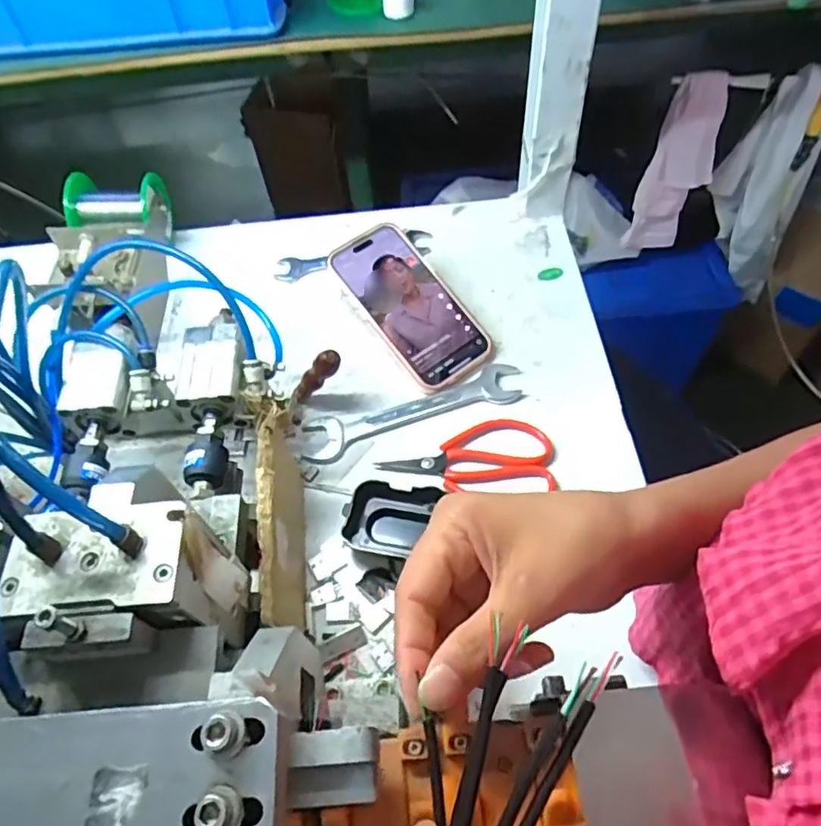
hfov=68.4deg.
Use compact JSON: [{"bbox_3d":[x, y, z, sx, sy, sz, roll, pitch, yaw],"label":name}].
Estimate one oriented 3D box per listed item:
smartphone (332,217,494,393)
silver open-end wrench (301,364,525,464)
[{"bbox_3d":[-0.002,-0.092,0.507,0.076,0.008,0.152,-36,80,-15],"label":"smartphone"},{"bbox_3d":[0.003,-0.002,0.484,0.176,0.008,0.037,-17,58,-7],"label":"silver open-end wrench"}]

